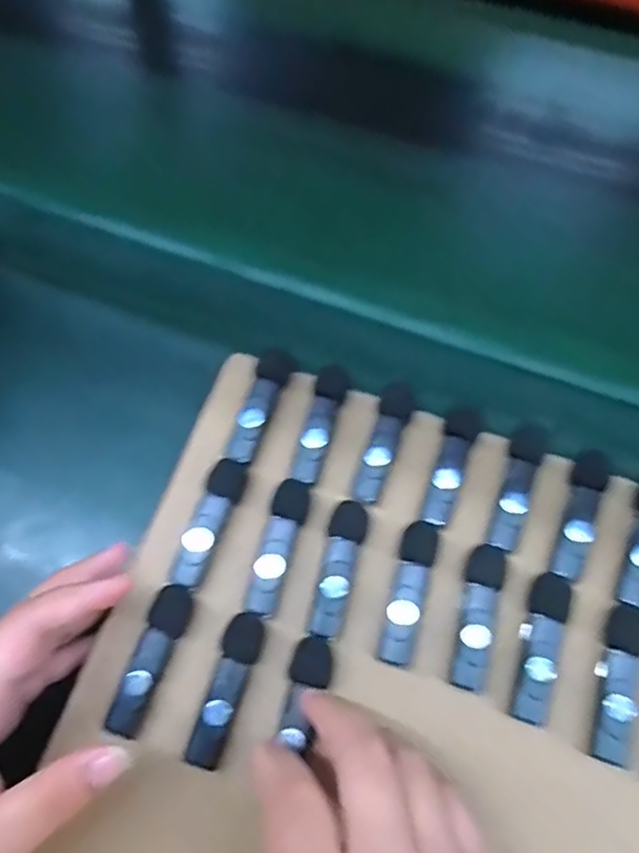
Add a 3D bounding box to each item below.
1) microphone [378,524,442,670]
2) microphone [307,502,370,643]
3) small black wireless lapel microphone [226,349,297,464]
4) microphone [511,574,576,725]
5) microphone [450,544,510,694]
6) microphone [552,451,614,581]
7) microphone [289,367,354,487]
[{"bbox_3d":[0.041,0.075,0.286,0.017,0.015,0.064,19,67,7],"label":"microphone"},{"bbox_3d":[0.009,0.066,0.290,0.017,0.009,0.063,15,66,5],"label":"microphone"},{"bbox_3d":[-0.030,-0.011,0.321,0.017,0.011,0.063,19,67,7],"label":"small black wireless lapel microphone"},{"bbox_3d":[0.098,0.097,0.277,0.018,0.011,0.063,18,67,6],"label":"microphone"},{"bbox_3d":[0.071,0.086,0.282,0.017,0.013,0.062,18,67,6],"label":"microphone"},{"bbox_3d":[0.126,0.042,0.296,0.016,0.012,0.061,18,67,6],"label":"microphone"},{"bbox_3d":[0.001,-0.003,0.319,0.015,0.012,0.067,17,67,6],"label":"microphone"}]

